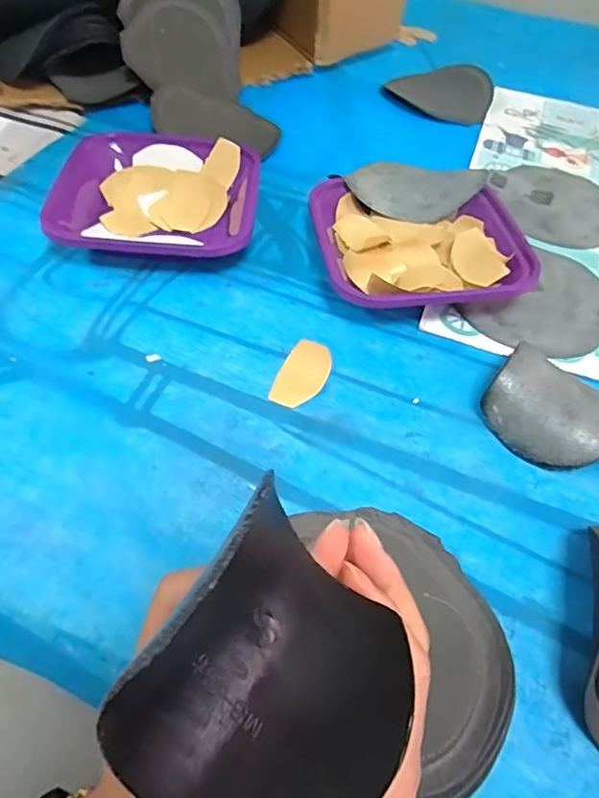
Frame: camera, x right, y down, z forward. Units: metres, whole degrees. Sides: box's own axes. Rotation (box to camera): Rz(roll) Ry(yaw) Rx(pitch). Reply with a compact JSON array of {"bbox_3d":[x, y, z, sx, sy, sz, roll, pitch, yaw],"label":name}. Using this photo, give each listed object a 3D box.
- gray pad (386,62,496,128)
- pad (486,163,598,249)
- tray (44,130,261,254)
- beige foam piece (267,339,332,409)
[{"bbox_3d":[0.192,-0.424,0.752,0.142,0.029,0.123,19,52,11],"label":"gray pad"},{"bbox_3d":[0.283,-0.219,0.606,0.149,0.015,0.154,16,55,7],"label":"pad"},{"bbox_3d":[-0.132,-0.195,0.534,0.187,0.042,0.195,8,51,1],"label":"tray"},{"bbox_3d":[0.004,-0.021,0.432,0.036,0.004,0.069,20,52,11],"label":"beige foam piece"}]

